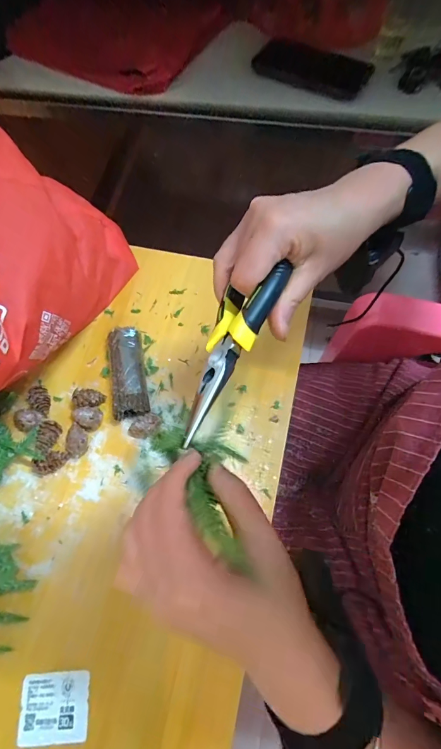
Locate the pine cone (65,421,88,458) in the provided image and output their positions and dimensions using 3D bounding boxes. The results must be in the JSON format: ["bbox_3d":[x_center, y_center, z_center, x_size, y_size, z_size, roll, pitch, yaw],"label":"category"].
[{"bbox_3d":[-0.151,0.069,0.385,0.019,0.023,0.033,-8,68,-1],"label":"pine cone"}]

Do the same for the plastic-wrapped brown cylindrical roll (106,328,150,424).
[{"bbox_3d":[-0.106,-0.004,0.411,0.039,0.027,0.109,-14,68,-3],"label":"plastic-wrapped brown cylindrical roll"}]

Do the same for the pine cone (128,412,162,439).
[{"bbox_3d":[-0.081,0.056,0.387,0.036,0.016,0.022,-33,70,-10],"label":"pine cone"}]

